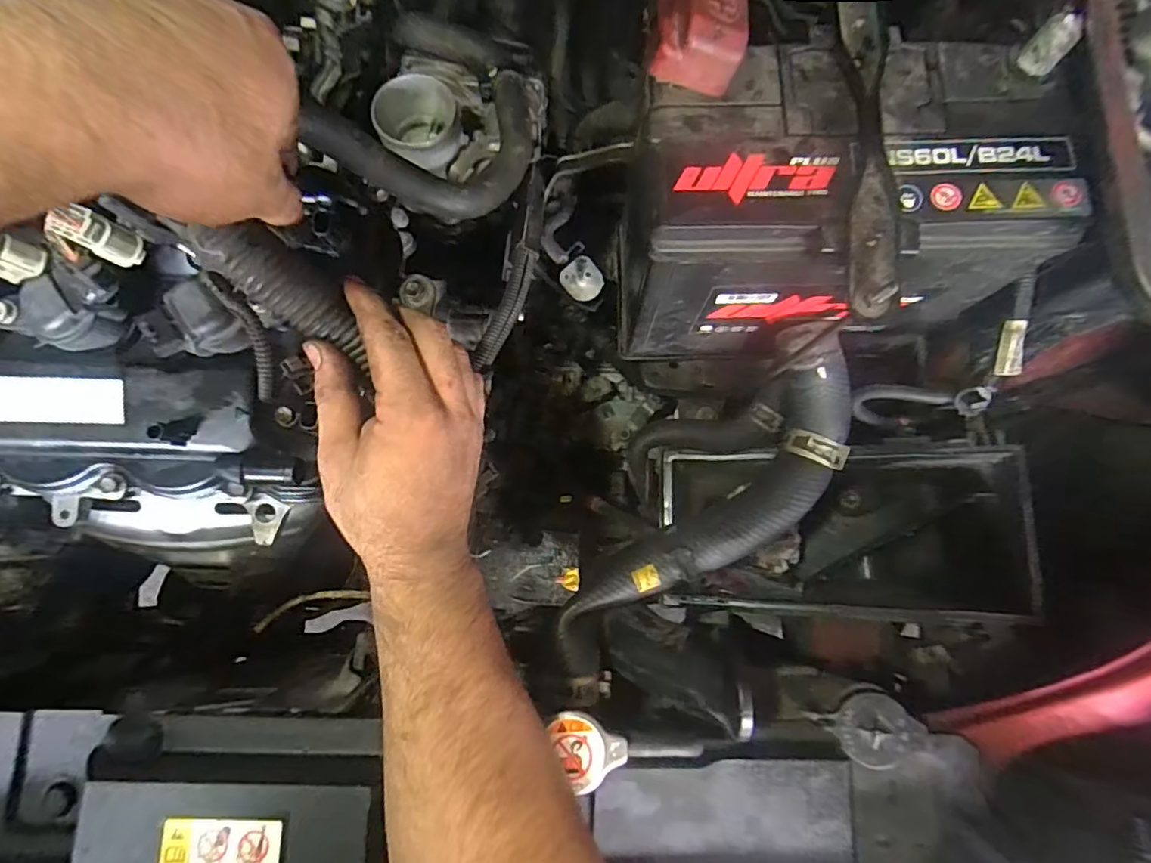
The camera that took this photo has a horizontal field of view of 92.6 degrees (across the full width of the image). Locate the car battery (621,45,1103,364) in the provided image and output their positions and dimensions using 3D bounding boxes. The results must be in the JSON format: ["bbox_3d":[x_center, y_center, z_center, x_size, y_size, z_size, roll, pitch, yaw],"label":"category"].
[{"bbox_3d":[0.151,-0.132,0.374,0.227,0.184,0.122,-2,76,-1],"label":"car battery"}]

